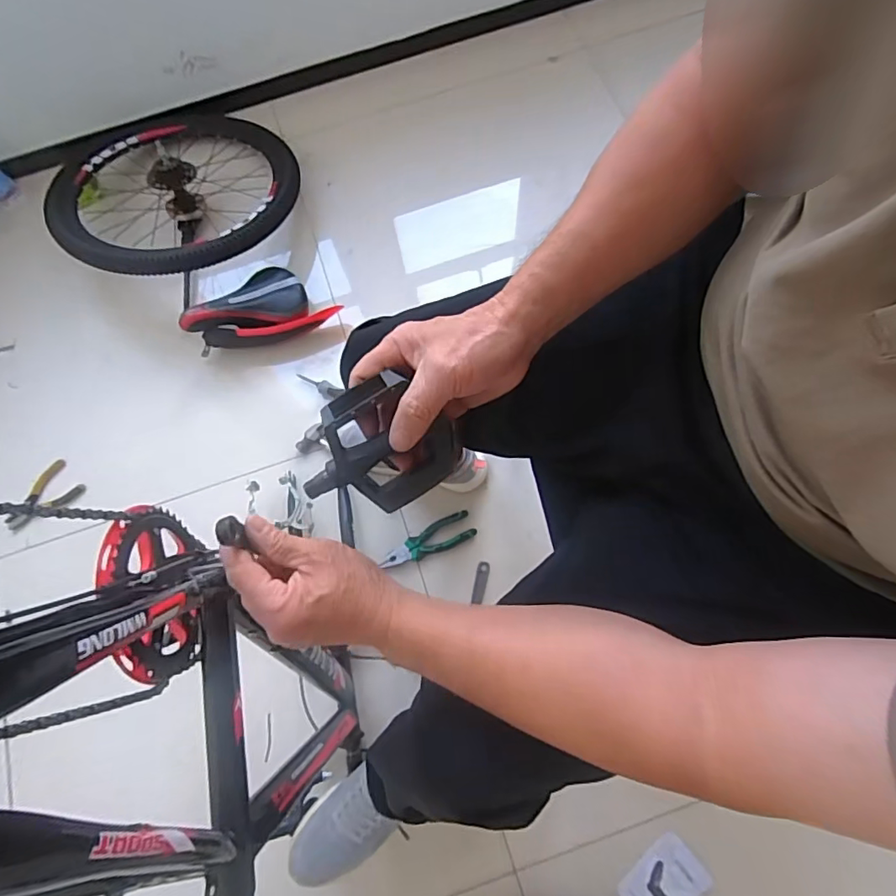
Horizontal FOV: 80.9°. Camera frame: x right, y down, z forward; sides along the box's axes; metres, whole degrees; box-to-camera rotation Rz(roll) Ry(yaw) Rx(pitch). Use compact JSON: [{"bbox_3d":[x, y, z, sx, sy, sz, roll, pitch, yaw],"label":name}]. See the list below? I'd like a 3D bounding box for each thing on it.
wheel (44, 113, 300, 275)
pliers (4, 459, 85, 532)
[{"bbox_3d":[-0.600,-0.587,1.159,0.493,0.120,0.528,-1,73,2],"label":"wheel"},{"bbox_3d":[-0.824,0.105,1.070,0.098,0.027,0.153,28,76,10],"label":"pliers"}]

